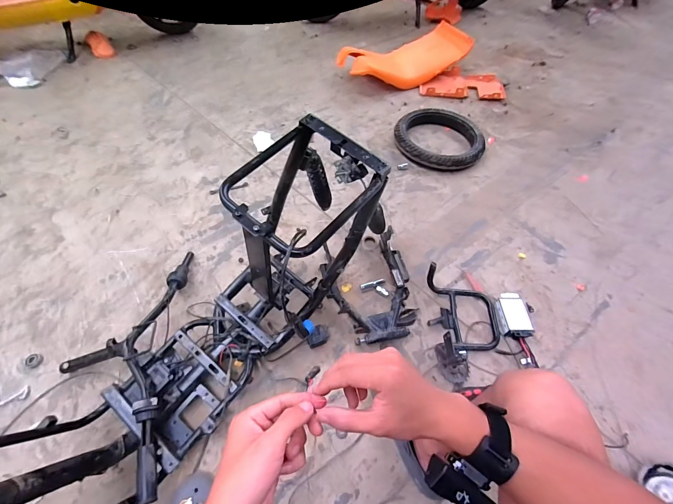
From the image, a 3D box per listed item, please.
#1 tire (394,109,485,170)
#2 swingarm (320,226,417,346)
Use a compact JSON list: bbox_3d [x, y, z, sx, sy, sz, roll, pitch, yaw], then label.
[{"bbox_3d":[0.431,-0.483,1.382,0.362,0.071,0.335,2,56,-3],"label":"tire"},{"bbox_3d":[0.099,0.105,0.954,0.249,0.068,0.326,-11,58,-11],"label":"swingarm"}]

